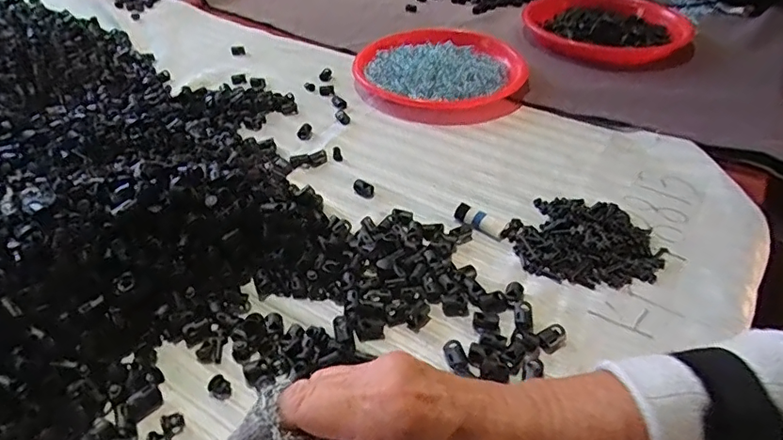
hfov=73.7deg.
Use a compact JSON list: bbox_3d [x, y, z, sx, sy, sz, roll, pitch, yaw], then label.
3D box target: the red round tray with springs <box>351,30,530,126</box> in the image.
[{"bbox_3d":[0.062,-0.198,0.689,0.226,0.034,0.175,15,44,16],"label":"red round tray with springs"}]

